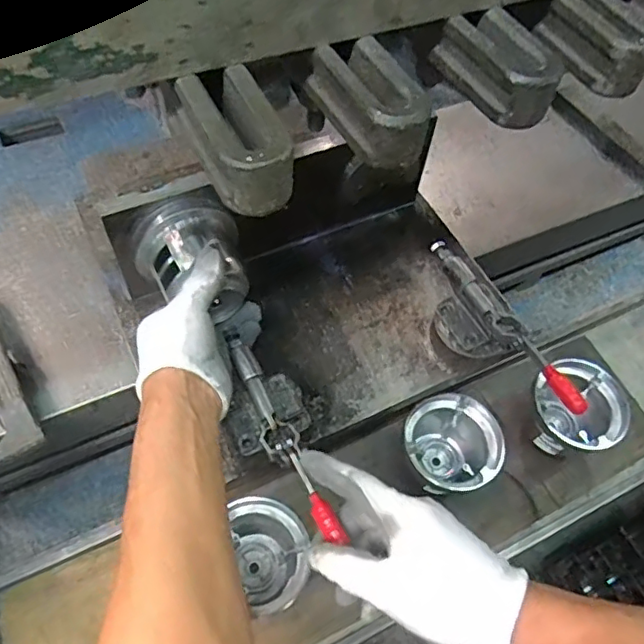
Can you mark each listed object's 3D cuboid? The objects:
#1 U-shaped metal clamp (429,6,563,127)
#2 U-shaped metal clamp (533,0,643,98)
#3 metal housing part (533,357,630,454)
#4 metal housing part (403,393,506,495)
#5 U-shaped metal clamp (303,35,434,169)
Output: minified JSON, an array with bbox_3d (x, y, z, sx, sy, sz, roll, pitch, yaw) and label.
[{"bbox_3d":[0.084,-0.122,0.271,0.028,0.027,0.061,-23,61,-19],"label":"U-shaped metal clamp"},{"bbox_3d":[0.141,-0.142,0.289,0.026,0.028,0.063,-24,61,-19],"label":"U-shaped metal clamp"},{"bbox_3d":[0.264,0.097,0.596,0.079,0.070,0.099,24,58,11],"label":"metal housing part"},{"bbox_3d":[0.126,0.128,0.576,0.092,0.077,0.084,2,56,-3],"label":"metal housing part"},{"bbox_3d":[0.022,-0.096,0.249,0.032,0.025,0.060,-25,62,-20],"label":"U-shaped metal clamp"}]

